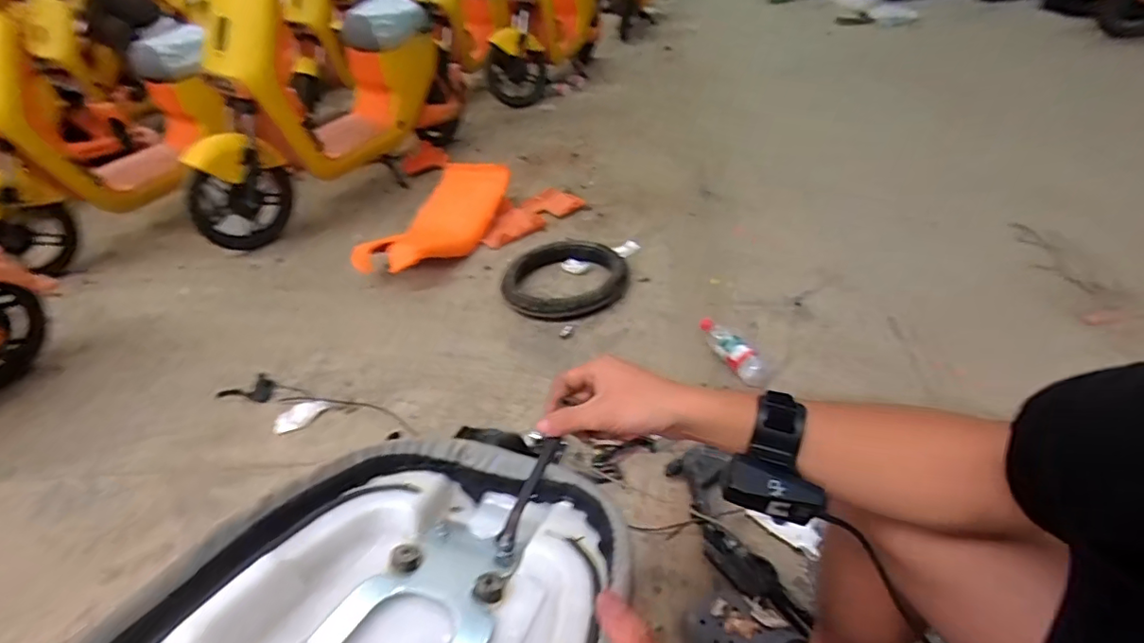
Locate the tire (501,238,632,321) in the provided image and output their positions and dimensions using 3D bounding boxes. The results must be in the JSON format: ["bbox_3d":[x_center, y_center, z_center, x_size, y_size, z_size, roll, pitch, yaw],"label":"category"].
[{"bbox_3d":[-0.019,-0.121,1.524,0.353,0.079,0.298,-2,38,6],"label":"tire"}]

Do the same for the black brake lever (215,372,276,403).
[{"bbox_3d":[-0.817,0.157,1.331,0.159,0.044,0.070,5,40,14],"label":"black brake lever"}]

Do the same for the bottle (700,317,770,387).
[{"bbox_3d":[0.363,0.064,1.234,0.062,0.074,0.220,-17,39,-13],"label":"bottle"}]

